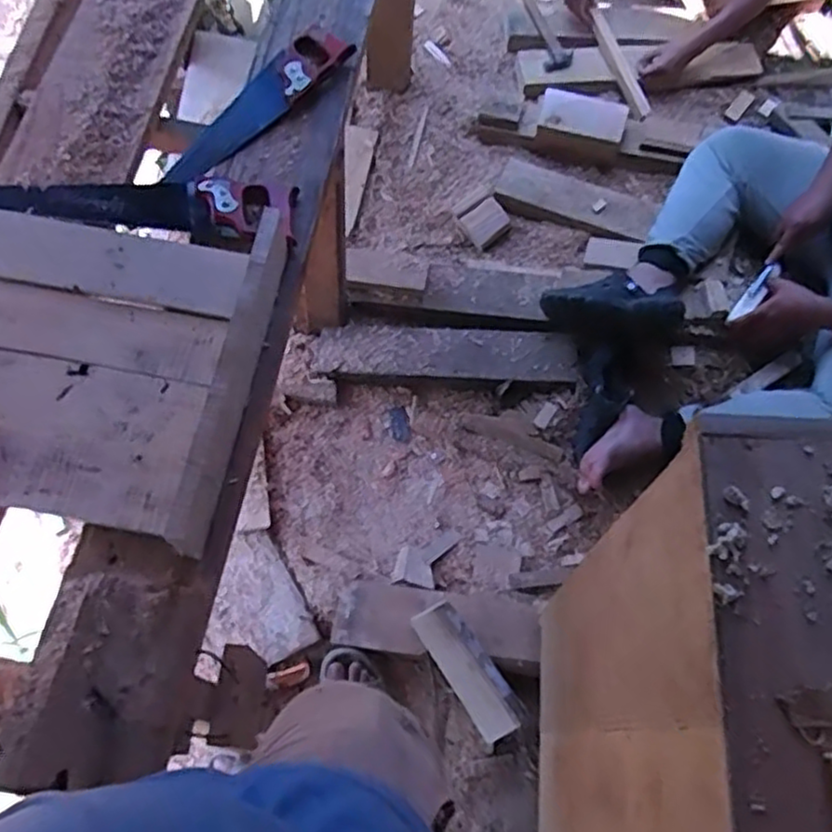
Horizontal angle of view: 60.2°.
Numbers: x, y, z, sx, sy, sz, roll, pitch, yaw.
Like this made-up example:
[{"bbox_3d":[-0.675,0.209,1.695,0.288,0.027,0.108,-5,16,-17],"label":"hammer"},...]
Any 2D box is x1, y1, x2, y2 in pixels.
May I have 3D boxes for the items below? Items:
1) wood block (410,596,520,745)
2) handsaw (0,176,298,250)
[{"bbox_3d":[0.093,0.457,1.295,0.087,0.049,0.262,-31,85,-14],"label":"wood block"},{"bbox_3d":[-0.390,-0.284,0.938,0.465,0.024,0.091,4,68,1],"label":"handsaw"}]

